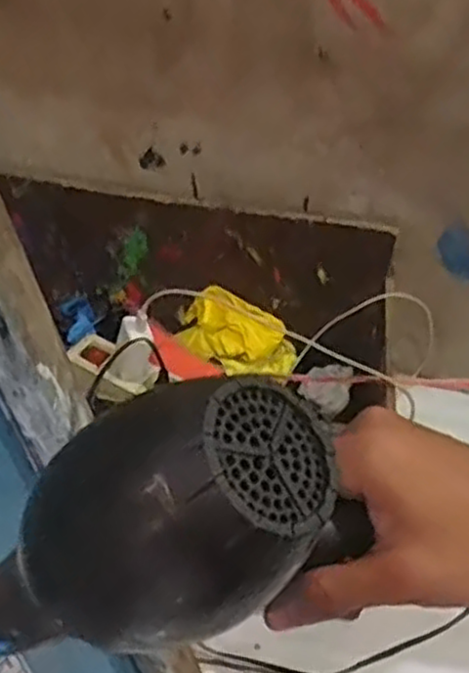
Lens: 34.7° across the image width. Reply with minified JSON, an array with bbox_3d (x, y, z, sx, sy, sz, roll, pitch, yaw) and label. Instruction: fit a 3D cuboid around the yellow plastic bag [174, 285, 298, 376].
[{"bbox_3d":[0.003,-0.004,0.844,0.133,0.059,0.088,22,42,18],"label":"yellow plastic bag"}]

